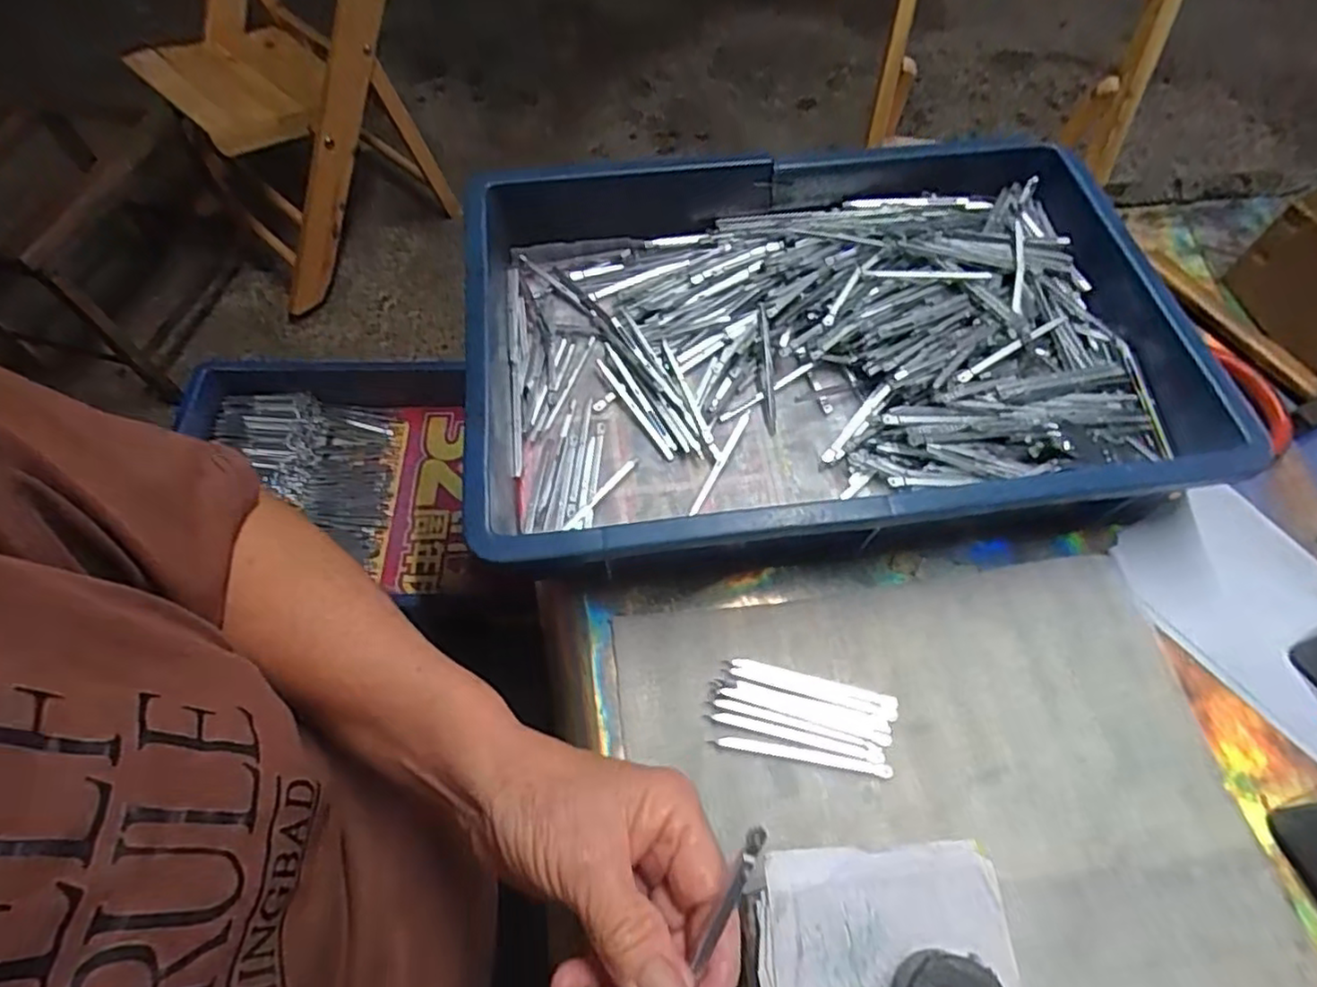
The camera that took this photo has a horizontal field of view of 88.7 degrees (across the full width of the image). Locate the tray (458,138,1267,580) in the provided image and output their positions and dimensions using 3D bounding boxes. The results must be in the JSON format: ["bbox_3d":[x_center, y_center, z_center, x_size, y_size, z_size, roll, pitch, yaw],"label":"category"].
[{"bbox_3d":[0.101,-0.093,0.439,0.422,0.081,0.275,-7,62,-3],"label":"tray"}]

